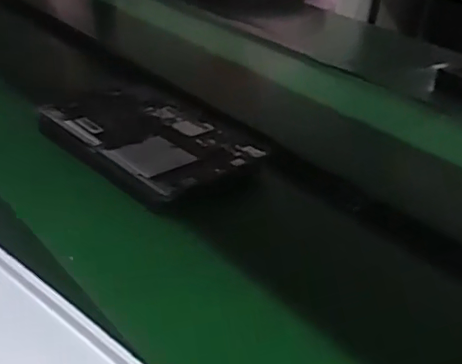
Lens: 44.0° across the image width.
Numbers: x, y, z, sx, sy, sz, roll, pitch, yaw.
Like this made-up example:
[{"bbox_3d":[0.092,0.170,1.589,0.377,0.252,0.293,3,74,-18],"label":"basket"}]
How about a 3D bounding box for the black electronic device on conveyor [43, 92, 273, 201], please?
[{"bbox_3d":[-0.096,-0.062,0.696,0.263,0.015,0.184,29,38,33],"label":"black electronic device on conveyor"}]

